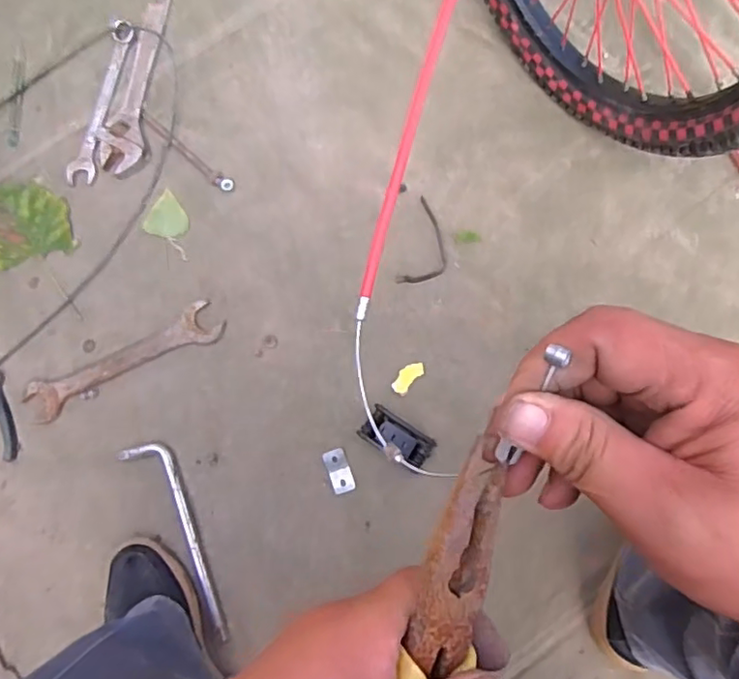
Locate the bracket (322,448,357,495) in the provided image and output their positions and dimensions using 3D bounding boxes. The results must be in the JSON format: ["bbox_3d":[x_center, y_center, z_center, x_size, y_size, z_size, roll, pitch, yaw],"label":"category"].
[{"bbox_3d":[-0.036,0.161,0.731,0.027,0.010,0.052,-20,82,0],"label":"bracket"}]

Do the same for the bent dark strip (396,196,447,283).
[{"bbox_3d":[0.077,-0.121,0.762,0.056,0.004,0.118,17,84,5],"label":"bent dark strip"}]

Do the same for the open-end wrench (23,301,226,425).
[{"bbox_3d":[-0.317,0.029,0.769,0.264,0.019,0.052,-26,82,-1],"label":"open-end wrench"}]

